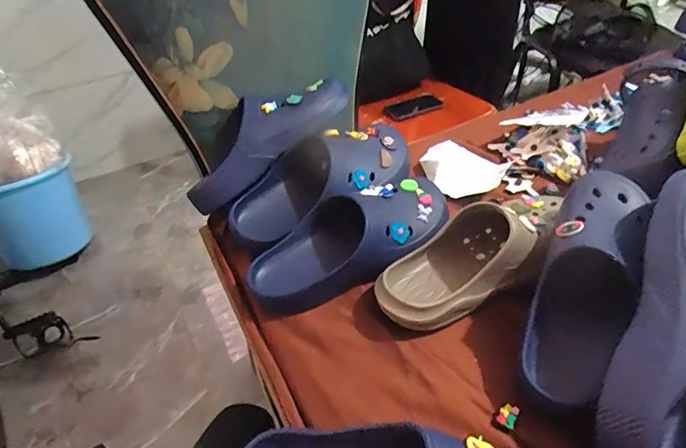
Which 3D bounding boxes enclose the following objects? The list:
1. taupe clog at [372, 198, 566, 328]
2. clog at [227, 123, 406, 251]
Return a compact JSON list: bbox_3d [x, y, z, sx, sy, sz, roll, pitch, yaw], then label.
[{"bbox_3d":[0.160,0.028,0.510,0.267,0.084,0.110,-32,50,-26],"label":"taupe clog"},{"bbox_3d":[-0.022,-0.062,0.611,0.292,0.087,0.113,-29,49,-24],"label":"clog"}]

